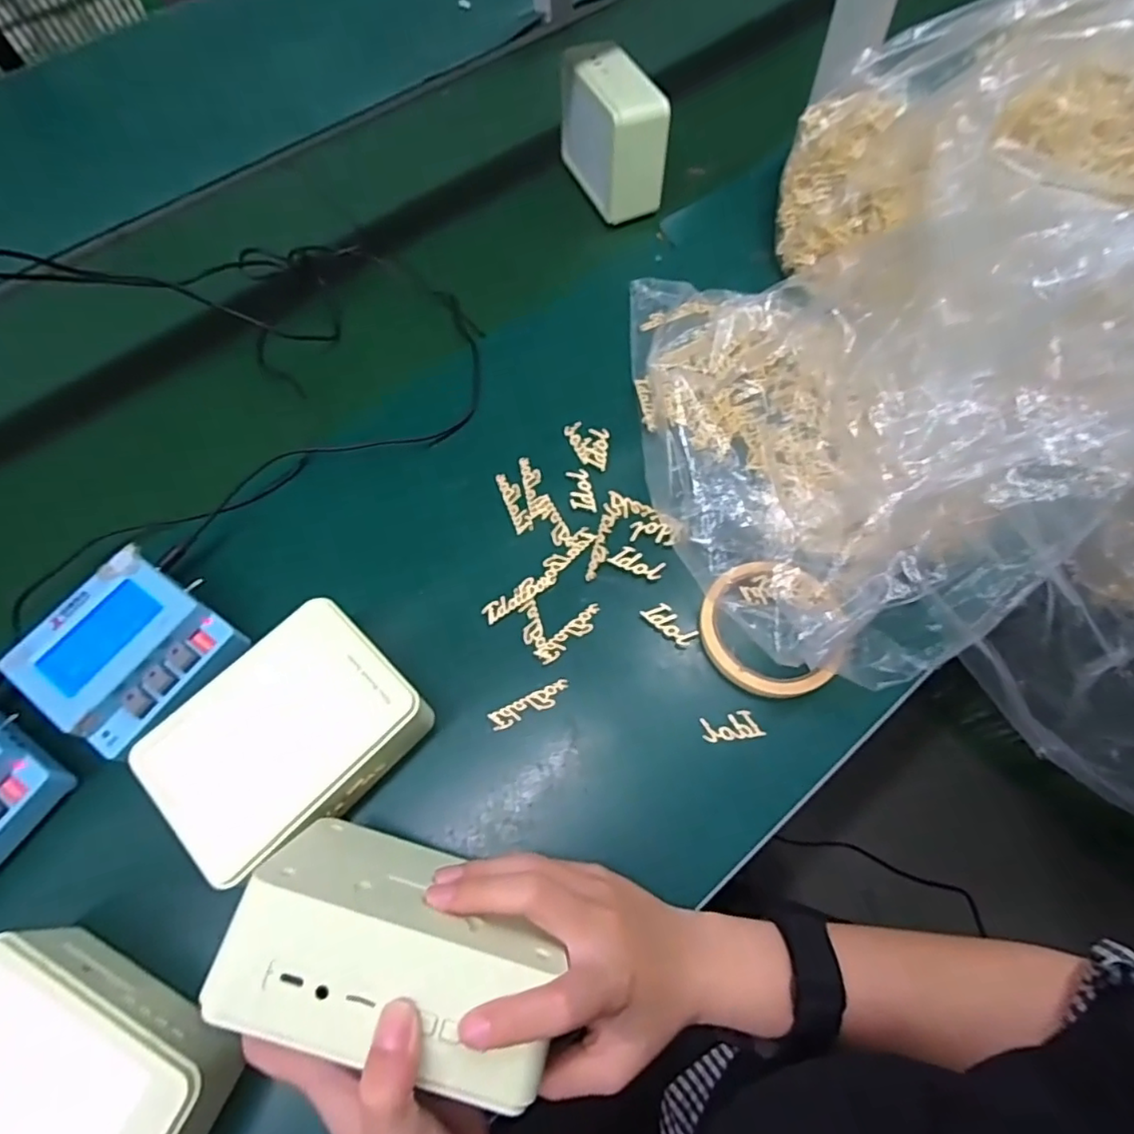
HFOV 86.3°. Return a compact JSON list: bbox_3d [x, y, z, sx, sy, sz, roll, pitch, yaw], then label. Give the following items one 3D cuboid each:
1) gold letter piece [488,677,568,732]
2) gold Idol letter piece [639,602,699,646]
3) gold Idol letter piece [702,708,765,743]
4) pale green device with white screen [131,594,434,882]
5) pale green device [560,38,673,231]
[{"bbox_3d":[-0.024,0.091,0.399,0.055,0.004,0.014,-23,64,-8],"label":"gold letter piece"},{"bbox_3d":[0.071,0.038,0.416,0.017,0.004,0.038,-42,68,-16],"label":"gold Idol letter piece"},{"bbox_3d":[0.107,0.101,0.387,0.039,0.004,0.017,-9,63,-1],"label":"gold Idol letter piece"},{"bbox_3d":[-0.164,0.103,0.364,0.142,0.048,0.109,-42,68,-16],"label":"pale green device with white screen"},{"bbox_3d":[0.046,-0.424,0.592,0.060,0.097,0.134,-22,64,-8],"label":"pale green device"}]

